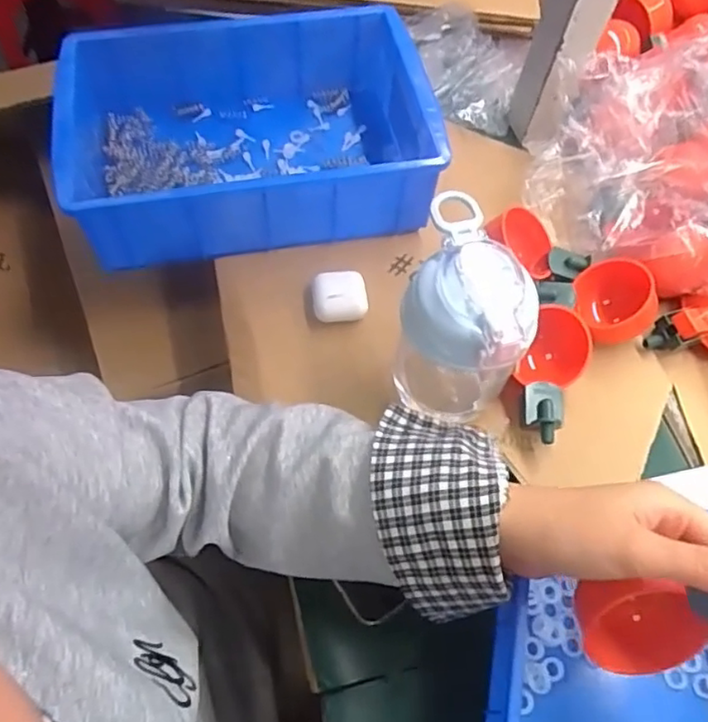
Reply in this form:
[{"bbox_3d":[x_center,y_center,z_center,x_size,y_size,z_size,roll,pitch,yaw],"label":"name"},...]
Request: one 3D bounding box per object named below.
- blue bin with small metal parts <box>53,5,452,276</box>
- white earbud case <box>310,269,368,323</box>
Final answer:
[{"bbox_3d":[-0.091,-0.199,0.537,0.294,0.089,0.222,-11,62,-9],"label":"blue bin with small metal parts"},{"bbox_3d":[-0.012,-0.053,0.497,0.043,0.019,0.037,-5,61,-6],"label":"white earbud case"}]

